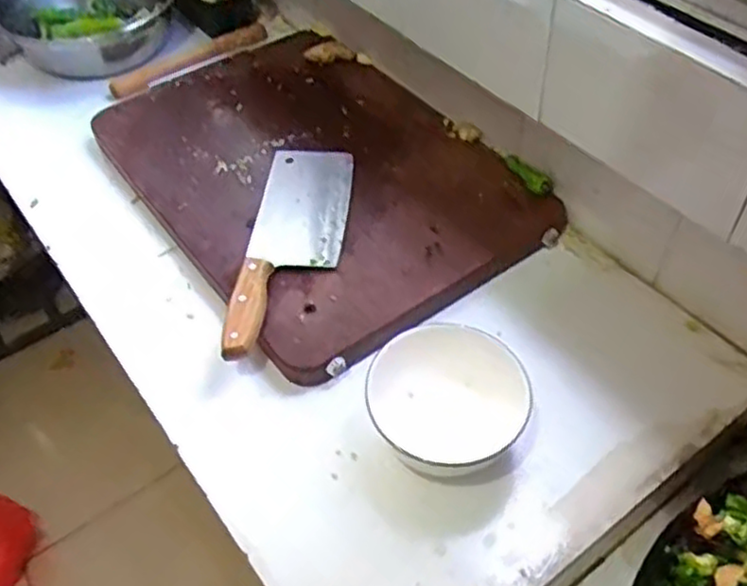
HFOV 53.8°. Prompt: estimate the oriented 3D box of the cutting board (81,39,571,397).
[{"bbox_3d":[-0.067,-0.140,0.839,0.351,0.048,0.487,-33,55,-22],"label":"cutting board"}]

